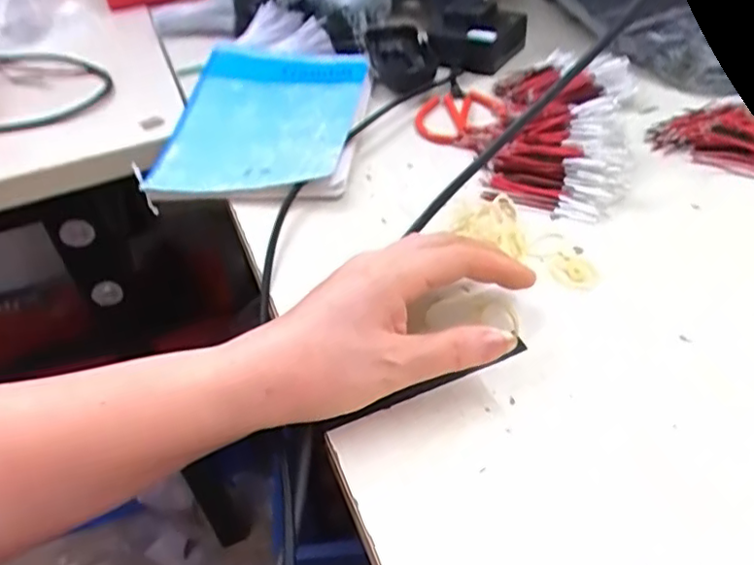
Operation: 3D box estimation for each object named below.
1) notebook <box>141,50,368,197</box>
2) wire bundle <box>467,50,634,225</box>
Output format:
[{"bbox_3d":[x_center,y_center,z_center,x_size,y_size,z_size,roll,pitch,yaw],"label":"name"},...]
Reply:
[{"bbox_3d":[-0.096,-0.150,0.541,0.159,0.022,0.238,7,46,3],"label":"notebook"},{"bbox_3d":[0.143,-0.129,0.488,0.101,0.038,0.214,9,44,17],"label":"wire bundle"}]

